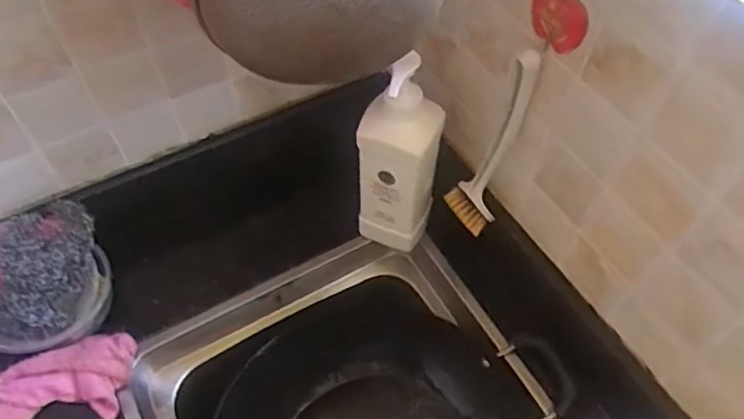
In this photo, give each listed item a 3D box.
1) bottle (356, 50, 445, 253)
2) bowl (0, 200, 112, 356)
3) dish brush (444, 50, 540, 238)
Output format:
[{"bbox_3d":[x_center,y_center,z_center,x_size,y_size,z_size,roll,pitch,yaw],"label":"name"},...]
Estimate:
[{"bbox_3d":[0.030,-0.056,0.659,0.082,0.287,0.063,14,57,8],"label":"bottle"},{"bbox_3d":[-0.369,0.082,0.637,0.116,0.147,0.152,21,59,12],"label":"bowl"},{"bbox_3d":[0.118,-0.066,0.590,0.054,0.219,0.068,14,57,8],"label":"dish brush"}]

